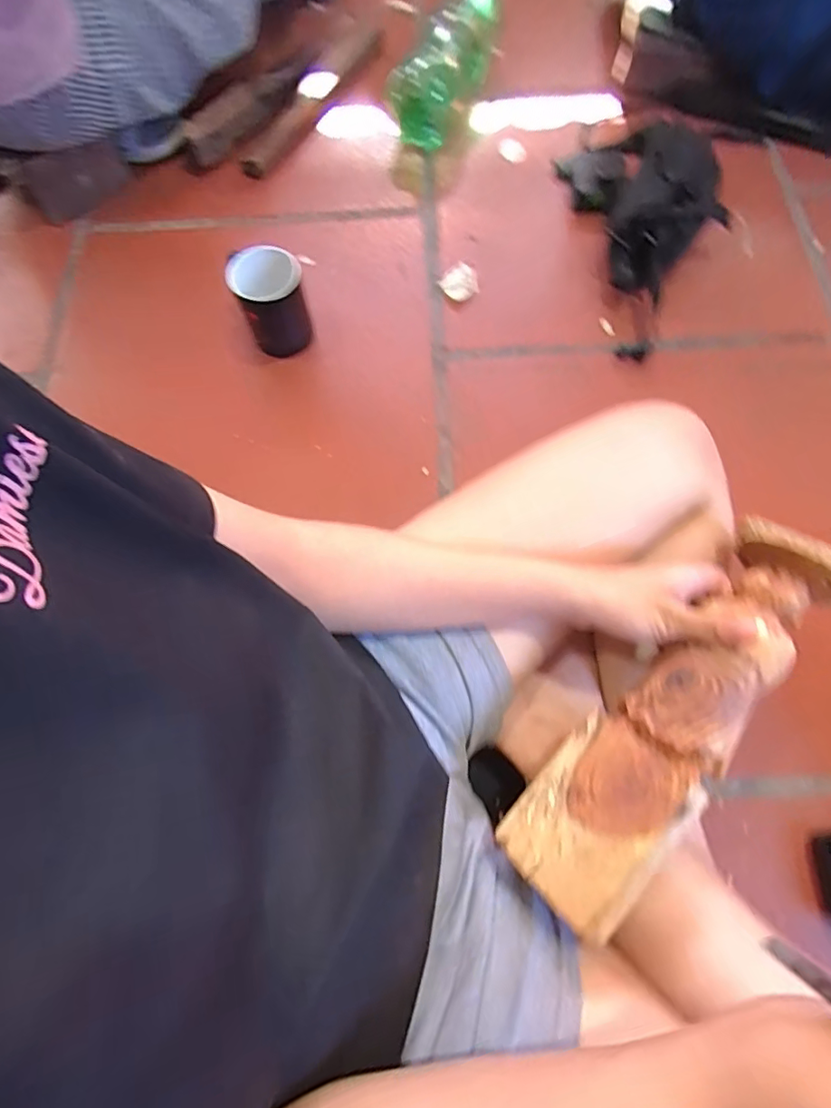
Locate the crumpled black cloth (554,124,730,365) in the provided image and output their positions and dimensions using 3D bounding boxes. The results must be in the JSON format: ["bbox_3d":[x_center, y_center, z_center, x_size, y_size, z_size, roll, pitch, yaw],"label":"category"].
[{"bbox_3d":[0.324,-0.459,0.699,0.184,0.076,0.363,-5,70,-2],"label":"crumpled black cloth"}]

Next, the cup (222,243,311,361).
[{"bbox_3d":[-0.171,-0.302,0.618,0.076,0.101,0.079,-1,71,2],"label":"cup"}]

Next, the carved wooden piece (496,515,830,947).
[{"bbox_3d":[0.187,0.108,0.351,0.086,0.059,0.303,42,80,18],"label":"carved wooden piece"}]

